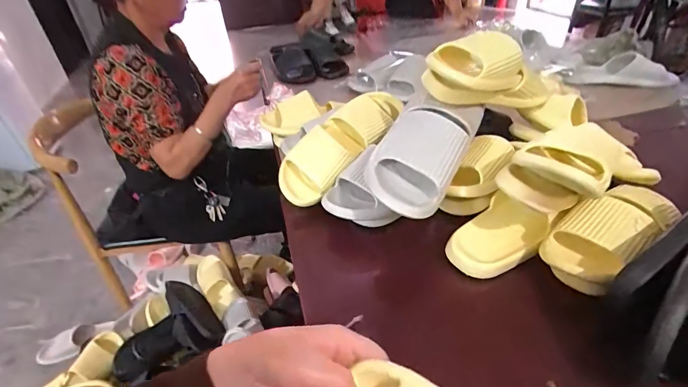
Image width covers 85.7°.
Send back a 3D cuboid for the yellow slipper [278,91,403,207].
[{"bbox_3d":[-0.001,-0.094,0.653,0.109,0.071,0.272,27,63,35],"label":"yellow slipper"}]

